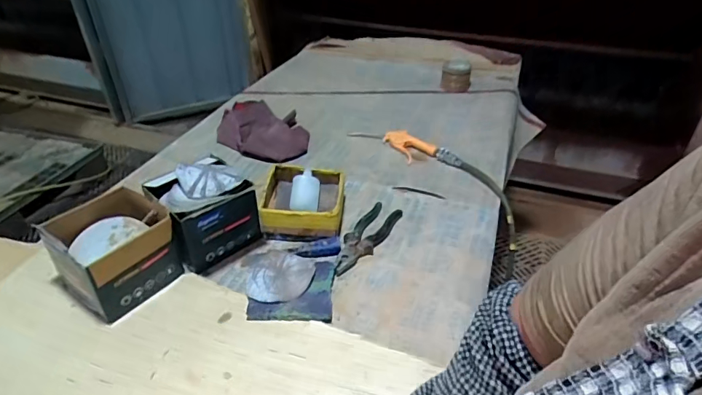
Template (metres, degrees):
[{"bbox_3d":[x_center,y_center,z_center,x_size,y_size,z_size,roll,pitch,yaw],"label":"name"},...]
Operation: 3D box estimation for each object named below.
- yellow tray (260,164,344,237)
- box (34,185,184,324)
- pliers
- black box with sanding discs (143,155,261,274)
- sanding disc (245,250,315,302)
[{"bbox_3d":[-0.084,0.009,0.806,0.143,0.065,0.143,4,37,4],"label":"yellow tray"},{"bbox_3d":[-0.368,0.075,0.671,0.181,0.109,0.147,23,42,26],"label":"box"},{"bbox_3d":[0.025,0.067,0.769,0.060,0.023,0.187,21,41,24],"label":"pliers"},{"bbox_3d":[-0.241,0.020,0.723,0.128,0.143,0.134,31,46,34],"label":"black box with sanding discs"},{"bbox_3d":[-0.109,0.120,0.684,0.100,0.010,0.103,-4,36,3],"label":"sanding disc"}]

